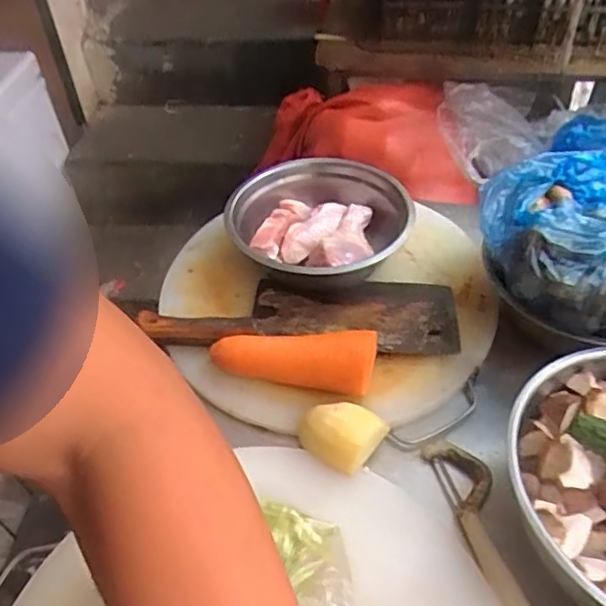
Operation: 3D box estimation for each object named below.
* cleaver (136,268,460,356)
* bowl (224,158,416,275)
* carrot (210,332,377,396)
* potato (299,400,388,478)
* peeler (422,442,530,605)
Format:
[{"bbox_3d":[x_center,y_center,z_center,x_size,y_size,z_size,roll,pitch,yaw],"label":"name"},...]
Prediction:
[{"bbox_3d":[0.000,0.006,0.641,0.310,0.024,0.111,0,46,6],"label":"cleaver"},{"bbox_3d":[0.020,-0.085,0.696,0.180,0.067,0.193,-3,46,3],"label":"bowl"},{"bbox_3d":[-0.012,0.051,0.581,0.157,0.043,0.049,6,47,11],"label":"carrot"},{"bbox_3d":[0.033,0.111,0.543,0.068,0.037,0.061,33,57,31],"label":"potato"},{"bbox_3d":[0.149,0.180,0.484,0.041,0.010,0.175,-15,47,-9],"label":"peeler"}]

